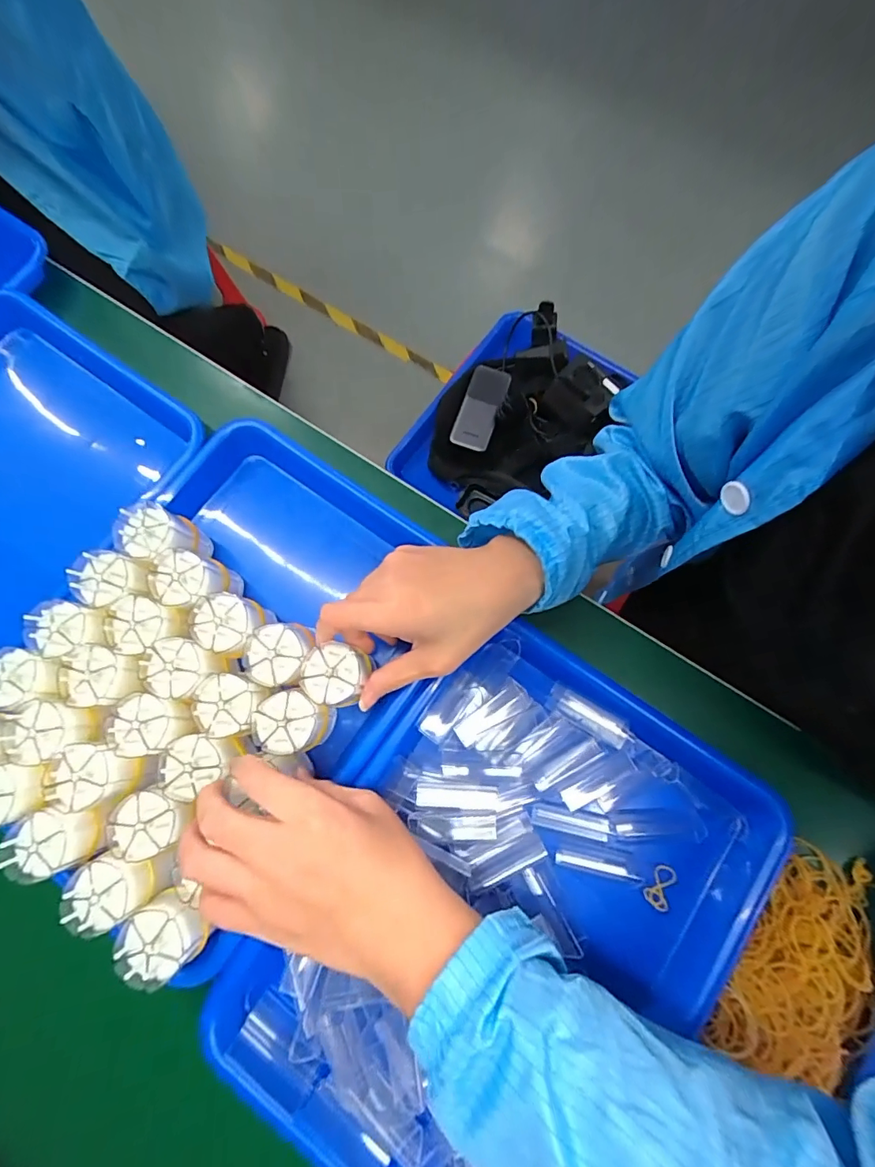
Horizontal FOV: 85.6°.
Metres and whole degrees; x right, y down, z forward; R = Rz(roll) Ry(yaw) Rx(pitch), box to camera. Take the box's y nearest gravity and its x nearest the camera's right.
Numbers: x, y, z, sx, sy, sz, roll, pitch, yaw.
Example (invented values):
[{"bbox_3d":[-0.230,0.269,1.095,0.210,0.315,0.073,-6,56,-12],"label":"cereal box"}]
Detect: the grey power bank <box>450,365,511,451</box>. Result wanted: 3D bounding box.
[{"bbox_3d":[0.060,-0.245,0.657,0.054,0.016,0.127,19,78,6],"label":"grey power bank"}]

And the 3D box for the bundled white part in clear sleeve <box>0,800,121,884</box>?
[{"bbox_3d":[-0.227,0.155,0.283,0.041,0.031,0.036,-4,77,1],"label":"bundled white part in clear sleeve"}]

